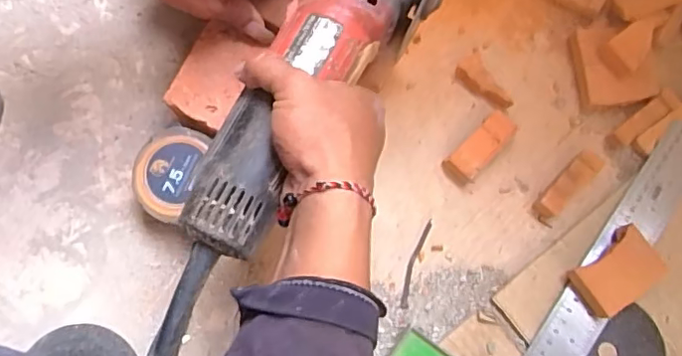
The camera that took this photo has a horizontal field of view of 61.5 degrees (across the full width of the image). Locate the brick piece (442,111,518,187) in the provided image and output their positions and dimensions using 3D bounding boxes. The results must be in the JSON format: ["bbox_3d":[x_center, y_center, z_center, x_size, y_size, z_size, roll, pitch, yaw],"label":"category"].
[{"bbox_3d":[0.114,-0.024,0.468,0.062,0.018,0.025,-44,81,-8],"label":"brick piece"}]

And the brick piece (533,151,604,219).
[{"bbox_3d":[0.183,0.005,0.462,0.020,0.018,0.064,41,81,9],"label":"brick piece"}]

